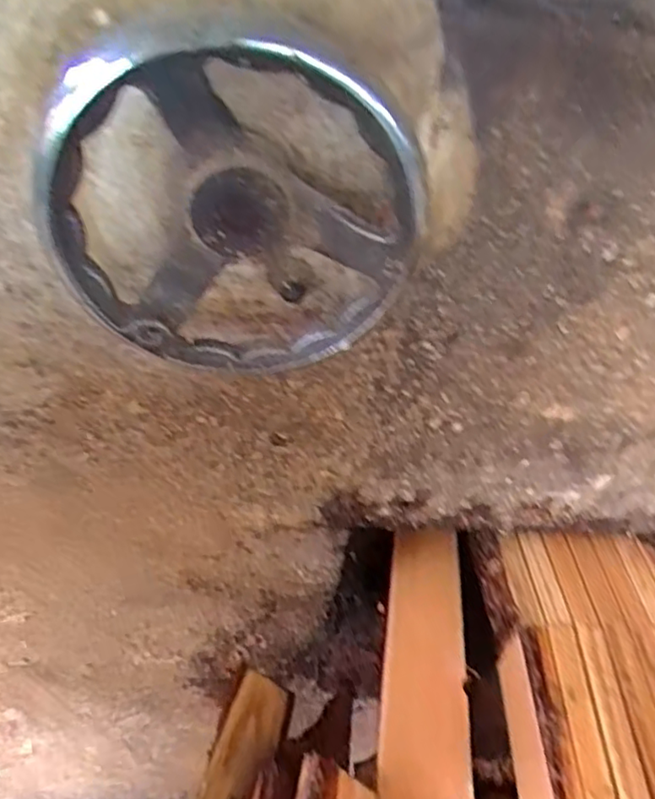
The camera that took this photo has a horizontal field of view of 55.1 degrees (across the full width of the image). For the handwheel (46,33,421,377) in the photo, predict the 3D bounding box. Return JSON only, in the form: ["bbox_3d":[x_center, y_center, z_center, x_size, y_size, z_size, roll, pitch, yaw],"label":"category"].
[{"bbox_3d":[-0.046,-0.076,0.277,0.166,0.154,0.042,10,44,3],"label":"handwheel"}]

